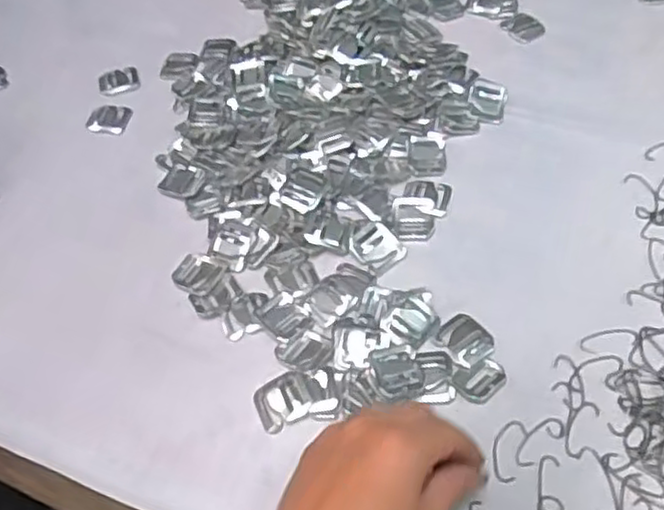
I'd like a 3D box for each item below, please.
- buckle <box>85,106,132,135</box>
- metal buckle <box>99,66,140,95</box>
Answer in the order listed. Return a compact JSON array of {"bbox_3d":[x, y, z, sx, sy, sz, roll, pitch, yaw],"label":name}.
[{"bbox_3d":[-0.191,-0.117,0.612,0.034,0.007,0.029,6,55,9],"label":"buckle"},{"bbox_3d":[-0.190,-0.155,0.636,0.035,0.007,0.028,-16,55,-6],"label":"metal buckle"}]

